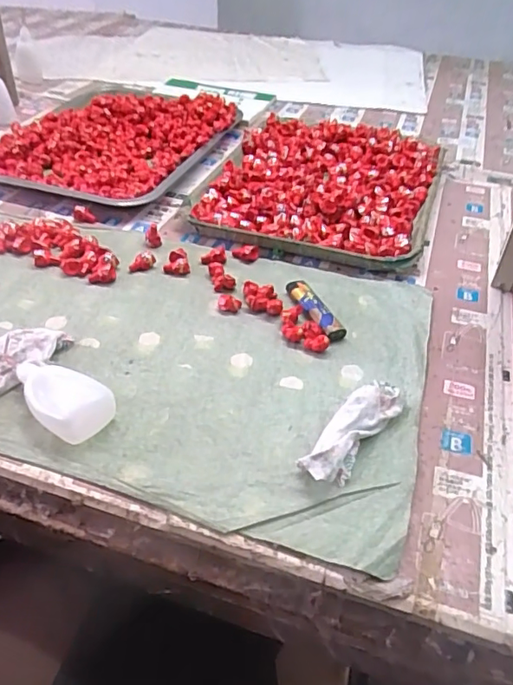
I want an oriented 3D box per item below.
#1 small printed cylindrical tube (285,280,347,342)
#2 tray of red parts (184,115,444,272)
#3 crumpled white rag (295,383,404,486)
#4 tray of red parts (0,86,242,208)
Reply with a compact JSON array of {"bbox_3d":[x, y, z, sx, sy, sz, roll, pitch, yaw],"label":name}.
[{"bbox_3d":[0.050,-0.029,0.482,0.019,0.012,0.083,-17,44,-20],"label":"small printed cylindrical tube"},{"bbox_3d":[0.083,-0.197,0.658,0.254,0.039,0.305,13,42,14],"label":"tray of red parts"},{"bbox_3d":[0.066,0.059,0.364,0.027,0.025,0.101,28,48,27],"label":"crumpled white rag"},{"bbox_3d":[-0.198,-0.281,0.739,0.269,0.049,0.313,13,42,14],"label":"tray of red parts"}]

